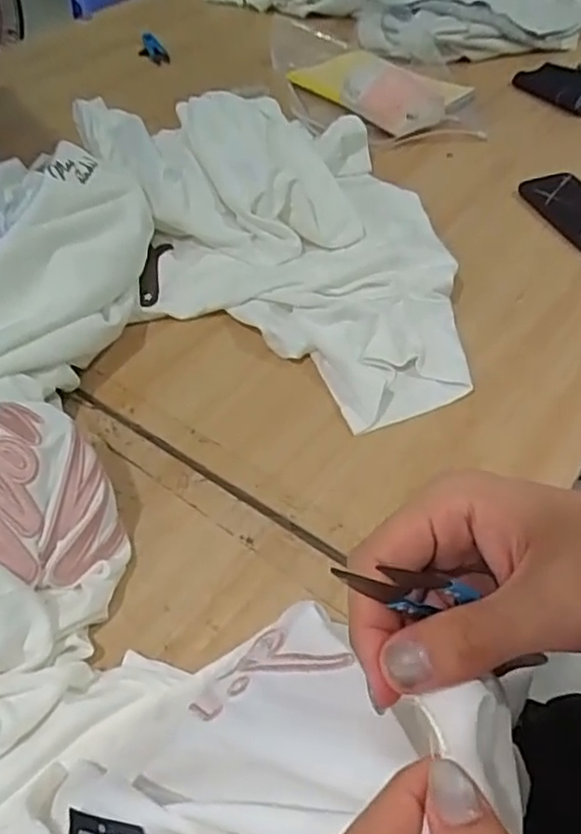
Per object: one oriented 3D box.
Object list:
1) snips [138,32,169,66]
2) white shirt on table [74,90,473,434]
[{"bbox_3d":[-0.249,-0.659,1.183,0.040,0.017,0.086,-28,70,-21],"label":"snips"},{"bbox_3d":[-0.008,-0.208,0.712,0.339,0.089,0.528,-16,50,-11],"label":"white shirt on table"}]

